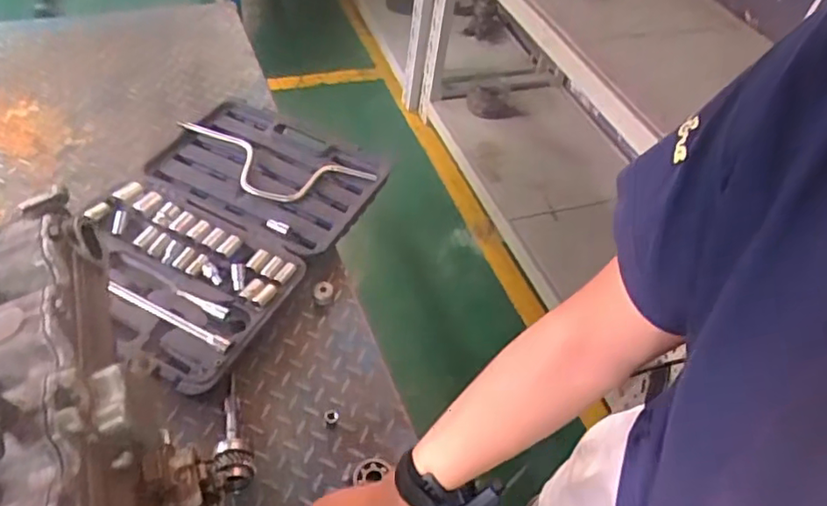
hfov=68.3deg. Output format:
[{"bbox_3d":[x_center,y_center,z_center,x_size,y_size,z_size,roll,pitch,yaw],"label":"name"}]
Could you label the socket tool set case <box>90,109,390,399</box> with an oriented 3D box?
[{"bbox_3d":[-0.330,-0.057,1.040,0.386,0.041,0.573,23,49,12],"label":"socket tool set case"}]

